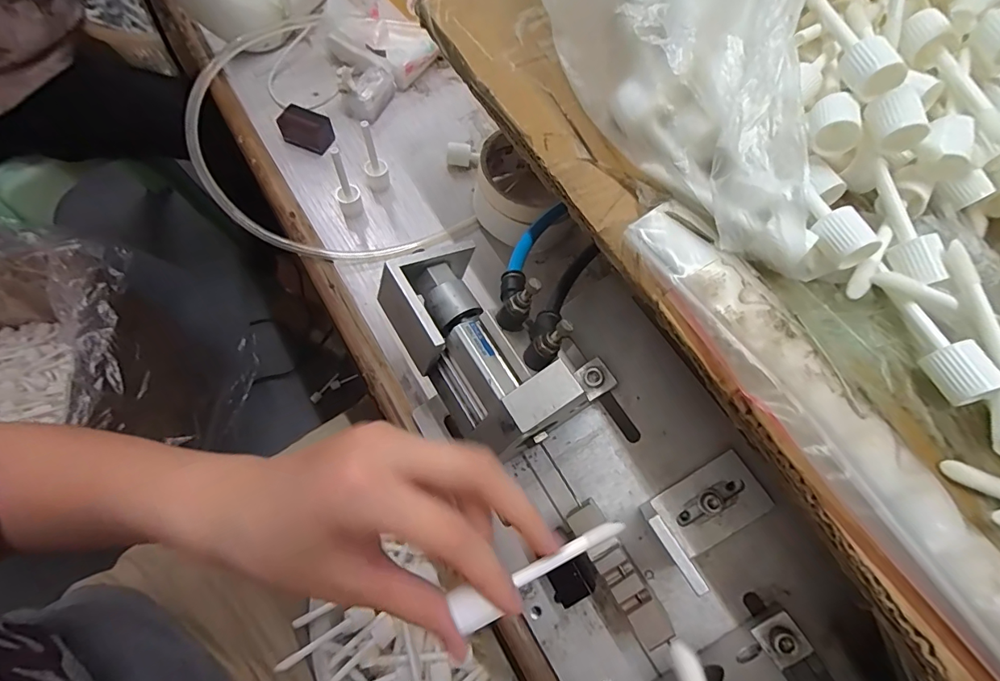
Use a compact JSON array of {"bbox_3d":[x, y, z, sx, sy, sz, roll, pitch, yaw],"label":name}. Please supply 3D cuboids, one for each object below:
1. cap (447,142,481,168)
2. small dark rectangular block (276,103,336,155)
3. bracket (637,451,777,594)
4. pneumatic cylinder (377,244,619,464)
[{"bbox_3d":[-0.032,-0.162,0.409,0.028,0.018,0.011,7,67,0],"label":"cap"},{"bbox_3d":[-0.170,-0.185,0.410,0.042,0.025,0.027,16,67,4],"label":"small dark rectangular block"},{"bbox_3d":[0.106,0.085,0.230,0.063,0.063,0.041,-42,72,0],"label":"bracket"},{"bbox_3d":[-0.008,-0.007,0.258,0.082,0.053,0.132,-31,72,-15],"label":"pneumatic cylinder"}]

